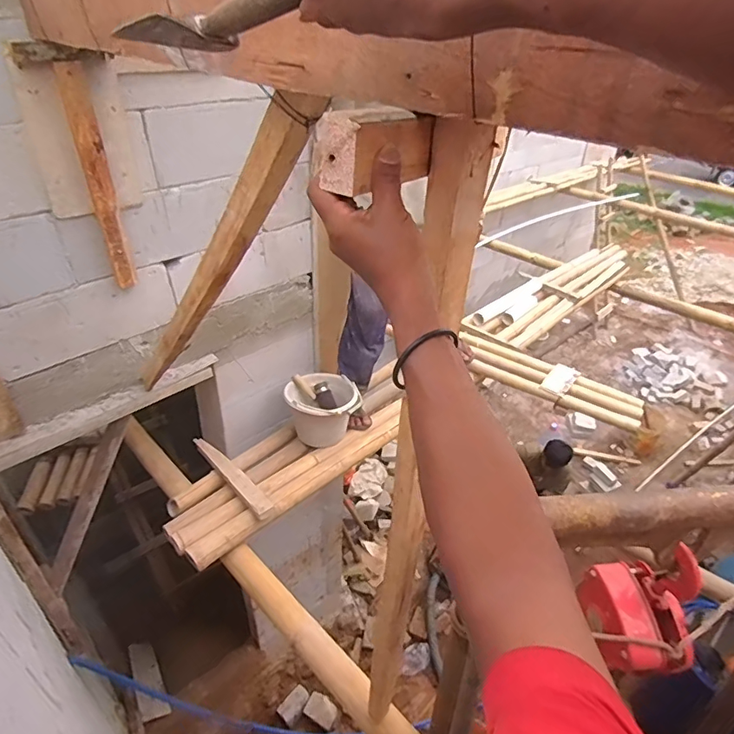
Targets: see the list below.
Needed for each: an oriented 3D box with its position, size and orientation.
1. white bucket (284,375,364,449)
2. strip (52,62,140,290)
[{"bbox_3d":[-0.173,0.167,1.948,0.267,0.214,0.283,1,34,-1],"label":"white bucket"},{"bbox_3d":[-0.677,-0.456,1.252,0.065,0.522,0.042,-14,38,-23],"label":"strip"}]

